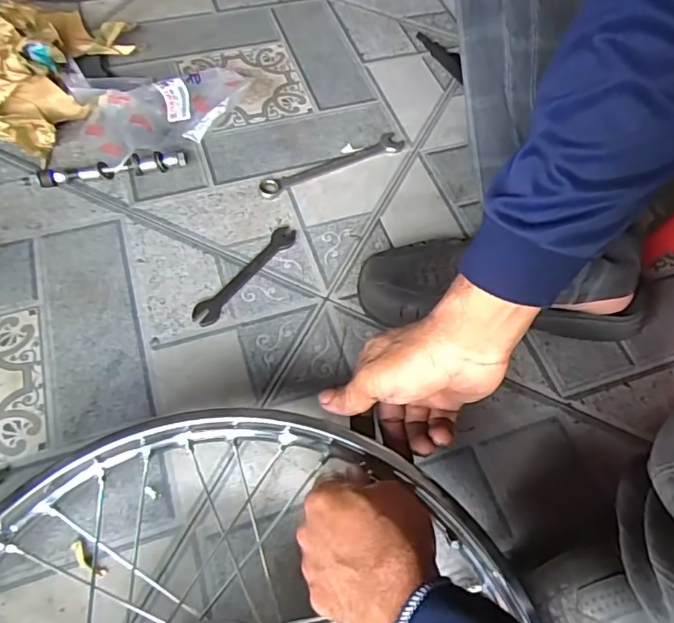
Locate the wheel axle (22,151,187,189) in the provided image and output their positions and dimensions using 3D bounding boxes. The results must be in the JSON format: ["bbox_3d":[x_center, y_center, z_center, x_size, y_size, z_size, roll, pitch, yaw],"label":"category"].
[{"bbox_3d":[-0.265,-0.163,0.618,0.178,0.023,0.017,-8,60,-8],"label":"wheel axle"}]

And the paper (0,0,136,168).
[{"bbox_3d":[-0.357,-0.300,0.659,0.223,0.076,0.212,-26,64,-17],"label":"paper"}]

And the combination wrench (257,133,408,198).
[{"bbox_3d":[-0.005,-0.176,0.647,0.189,0.005,0.030,-25,64,-17],"label":"combination wrench"}]

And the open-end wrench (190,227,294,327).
[{"bbox_3d":[-0.094,-0.040,0.563,0.027,0.004,0.146,33,63,15],"label":"open-end wrench"}]

